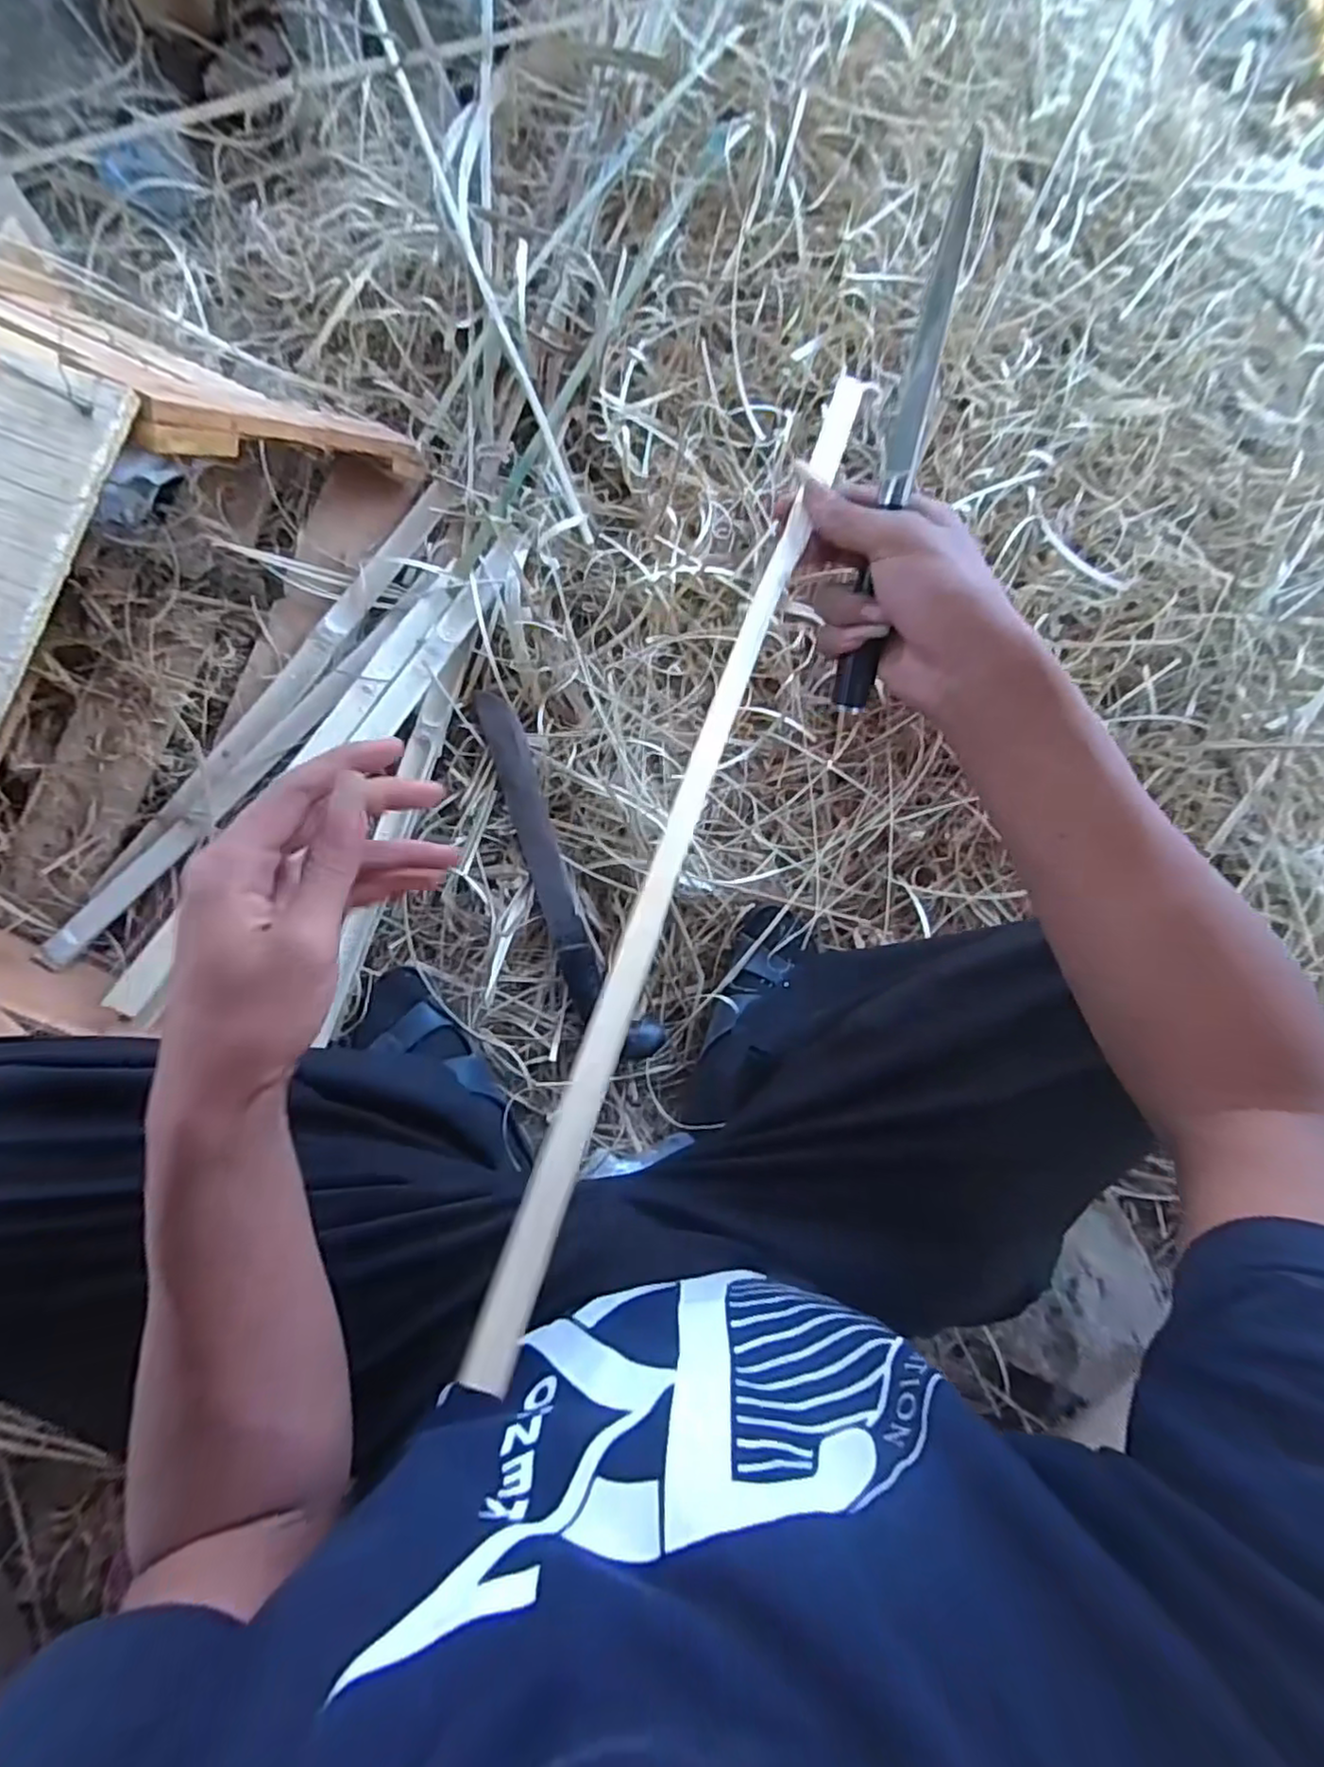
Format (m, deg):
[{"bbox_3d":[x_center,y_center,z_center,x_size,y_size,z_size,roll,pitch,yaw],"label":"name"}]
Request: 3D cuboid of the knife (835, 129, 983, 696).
[{"bbox_3d":[0.112,-0.197,0.319,0.016,0.015,0.226,5,112,-6],"label":"knife"}]

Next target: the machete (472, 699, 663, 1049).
[{"bbox_3d":[-0.107,-0.005,0.664,0.067,0.034,0.387,-25,87,-11],"label":"machete"}]

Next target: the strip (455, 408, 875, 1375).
[{"bbox_3d":[0.020,-0.052,0.284,0.017,0.008,0.460,22,71,-4],"label":"strip"}]

